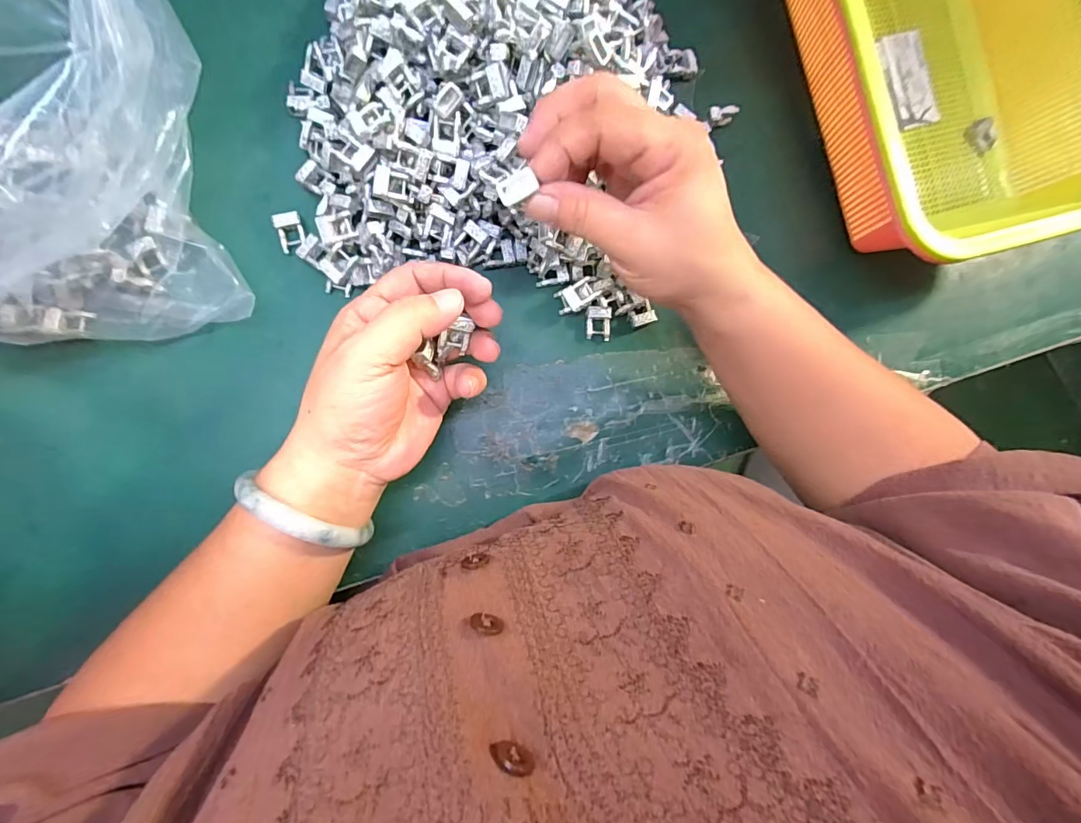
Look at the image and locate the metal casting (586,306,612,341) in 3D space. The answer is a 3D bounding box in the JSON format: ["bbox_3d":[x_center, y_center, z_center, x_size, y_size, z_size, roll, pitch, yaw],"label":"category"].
[{"bbox_3d":[0.040,-0.059,0.325,0.016,0.010,0.022,-3,87,-7],"label":"metal casting"}]

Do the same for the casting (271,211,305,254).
[{"bbox_3d":[-0.158,-0.114,0.304,0.016,0.006,0.023,-15,88,-8],"label":"casting"}]

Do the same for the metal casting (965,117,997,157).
[{"bbox_3d":[0.331,-0.206,0.358,0.017,0.013,0.024,-31,91,-8],"label":"metal casting"}]

